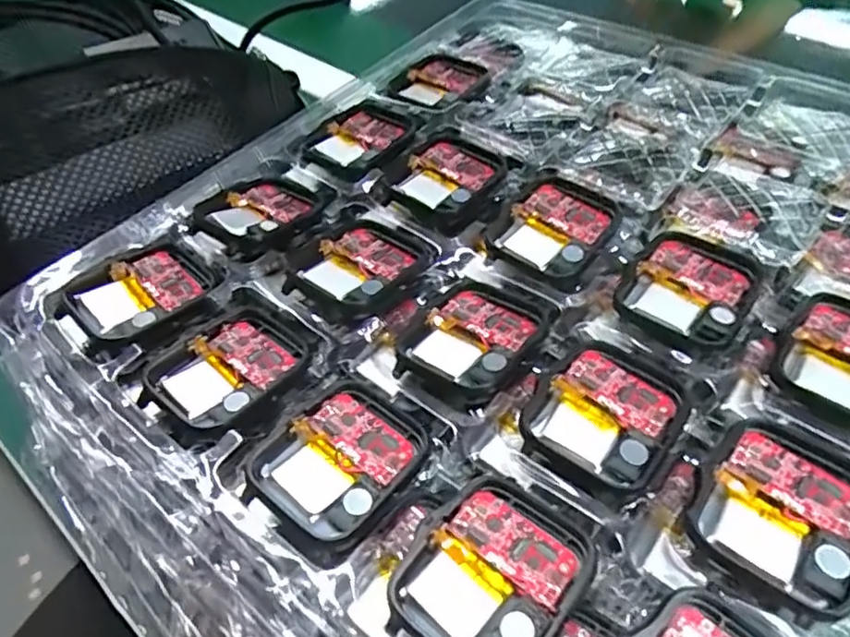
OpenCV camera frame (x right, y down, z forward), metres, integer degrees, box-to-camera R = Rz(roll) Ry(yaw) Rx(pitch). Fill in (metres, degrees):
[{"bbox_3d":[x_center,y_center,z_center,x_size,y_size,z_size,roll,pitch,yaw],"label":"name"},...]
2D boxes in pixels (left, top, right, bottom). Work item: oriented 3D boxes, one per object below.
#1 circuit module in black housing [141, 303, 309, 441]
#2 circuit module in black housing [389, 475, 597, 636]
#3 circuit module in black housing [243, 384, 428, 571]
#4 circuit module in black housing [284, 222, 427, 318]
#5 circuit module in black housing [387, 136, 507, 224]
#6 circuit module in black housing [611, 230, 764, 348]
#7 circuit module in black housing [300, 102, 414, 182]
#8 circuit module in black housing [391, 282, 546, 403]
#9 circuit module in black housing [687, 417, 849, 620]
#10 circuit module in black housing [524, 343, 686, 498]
[{"bbox_3d":[-0.061,0.015,0.183,0.039,0.008,0.045,36,60,28],"label":"circuit module in black housing"},{"bbox_3d":[0.016,0.060,0.140,0.036,0.006,0.043,32,58,25],"label":"circuit module in black housing"},{"bbox_3d":[-0.023,0.039,0.161,0.037,0.005,0.046,28,56,23],"label":"circuit module in black housing"},{"bbox_3d":[-0.024,-0.019,0.210,0.039,0.006,0.044,33,58,26],"label":"circuit module in black housing"},{"bbox_3d":[0.009,-0.058,0.238,0.039,0.006,0.044,34,59,27],"label":"circuit module in black housing"},{"bbox_3d":[0.087,-0.010,0.194,0.037,0.005,0.043,31,57,25],"label":"circuit module in black housing"},{"bbox_3d":[-0.026,-0.077,0.257,0.041,0.009,0.043,36,60,28],"label":"circuit module in black housing"},{"bbox_3d":[0.014,0.007,0.187,0.036,0.006,0.043,30,57,24],"label":"circuit module in black housing"},{"bbox_3d":[0.089,0.046,0.146,0.038,0.005,0.044,34,59,26],"label":"circuit module in black housing"},{"bbox_3d":[0.051,0.026,0.168,0.036,0.004,0.043,29,57,24],"label":"circuit module in black housing"}]

